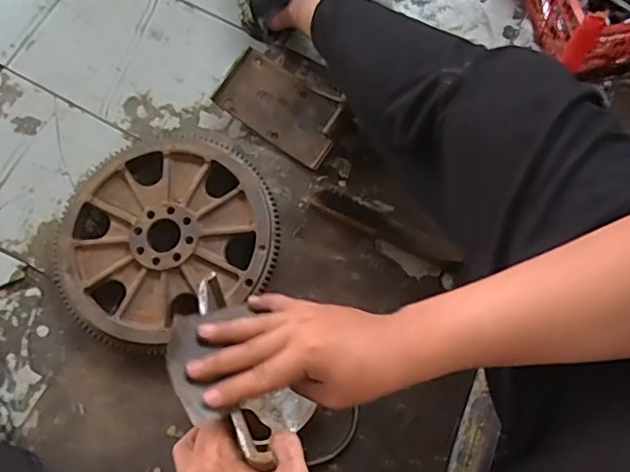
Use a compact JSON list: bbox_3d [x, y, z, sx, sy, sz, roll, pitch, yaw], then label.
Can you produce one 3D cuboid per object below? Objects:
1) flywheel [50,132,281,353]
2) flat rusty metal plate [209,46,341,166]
[{"bbox_3d":[-0.218,0.004,0.852,0.324,0.057,0.297,-34,74,-7],"label":"flywheel"},{"bbox_3d":[-0.054,-0.202,0.914,0.196,0.020,0.107,32,89,9],"label":"flat rusty metal plate"}]

